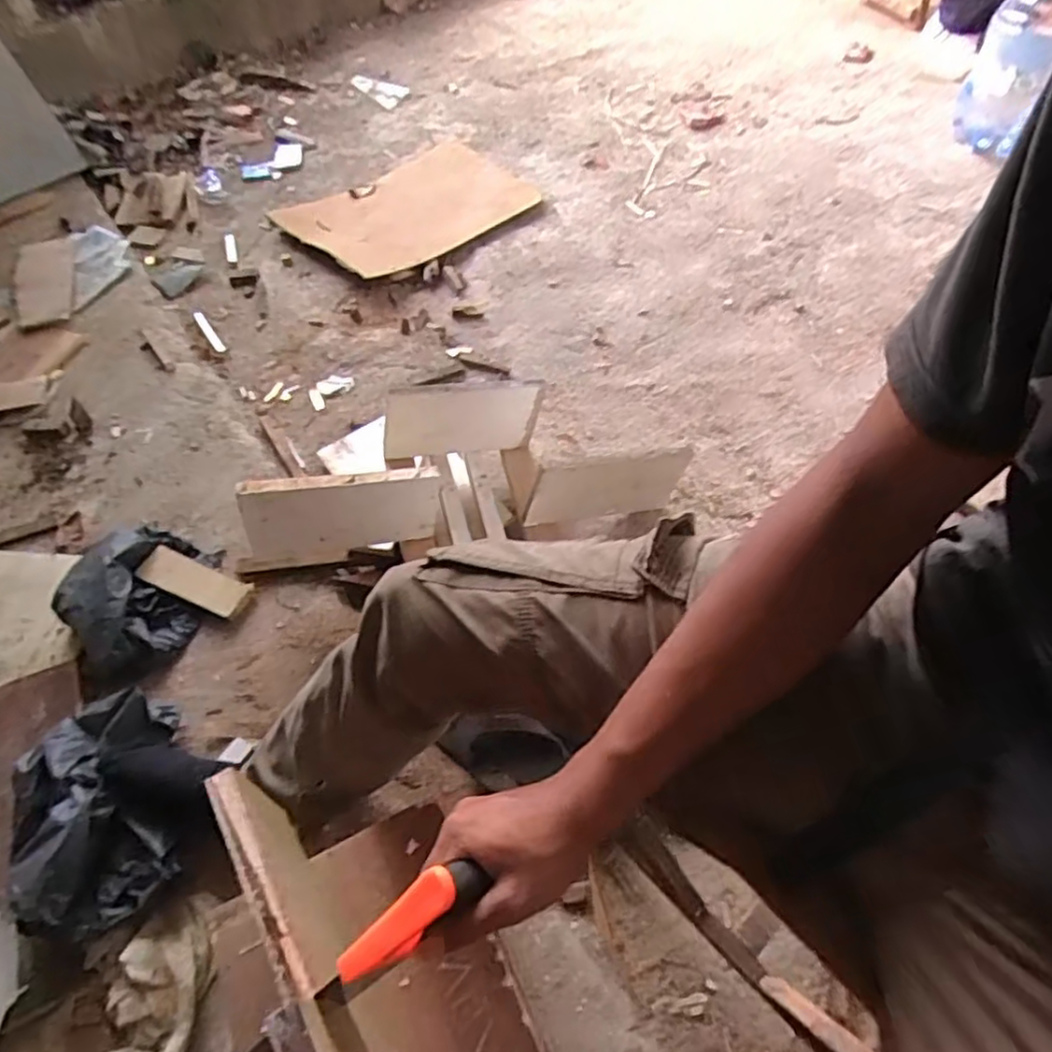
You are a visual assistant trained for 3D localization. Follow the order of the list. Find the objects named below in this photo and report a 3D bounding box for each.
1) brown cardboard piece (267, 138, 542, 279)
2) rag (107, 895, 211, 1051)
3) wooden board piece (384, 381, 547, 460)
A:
[{"bbox_3d":[-0.268,-0.787,1.643,0.410,0.043,0.547,40,63,23],"label":"brown cardboard piece"},{"bbox_3d":[-0.413,0.551,0.716,0.100,0.043,0.273,10,56,6],"label":"rag"},{"bbox_3d":[-0.101,-0.171,1.079,0.250,0.156,0.014,-13,56,-6],"label":"wooden board piece"}]

